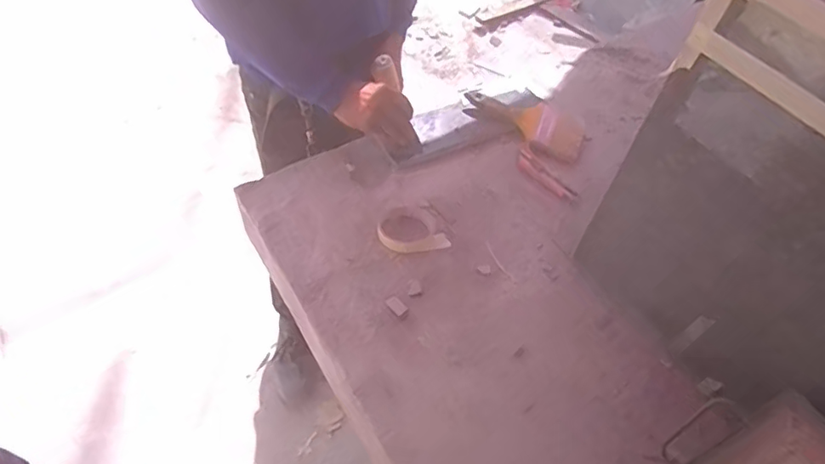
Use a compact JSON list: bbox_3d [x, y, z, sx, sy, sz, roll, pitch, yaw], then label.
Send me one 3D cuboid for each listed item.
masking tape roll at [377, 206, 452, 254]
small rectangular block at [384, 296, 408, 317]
[{"bbox_3d":[-0.004,0.001,0.889,0.095,0.015,0.100,-24,59,-19],"label":"masking tape roll"},{"bbox_3d":[-0.024,0.110,0.816,0.021,0.004,0.032,-37,64,-26],"label":"small rectangular block"}]

